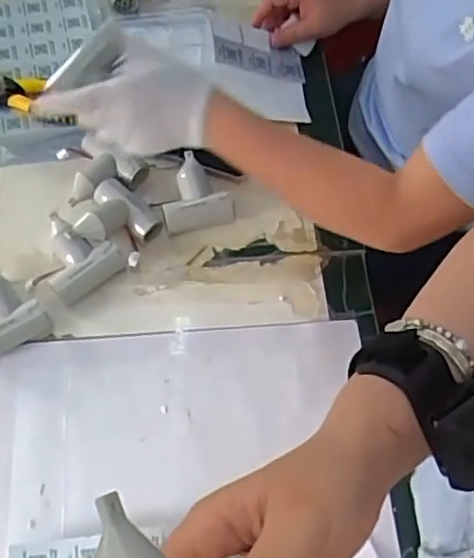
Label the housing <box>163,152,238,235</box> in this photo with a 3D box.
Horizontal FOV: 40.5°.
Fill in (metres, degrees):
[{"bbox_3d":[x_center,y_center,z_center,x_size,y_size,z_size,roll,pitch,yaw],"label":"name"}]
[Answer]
[{"bbox_3d":[-0.050,-0.098,0.717,0.077,0.034,0.087,-14,67,-10],"label":"housing"}]

